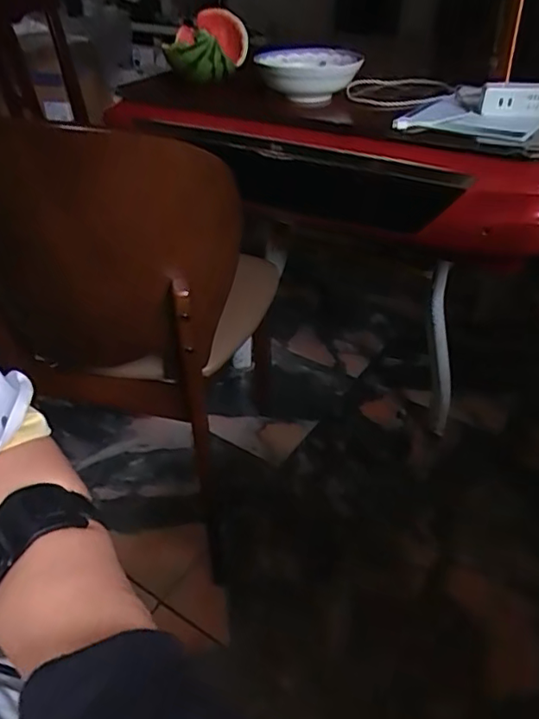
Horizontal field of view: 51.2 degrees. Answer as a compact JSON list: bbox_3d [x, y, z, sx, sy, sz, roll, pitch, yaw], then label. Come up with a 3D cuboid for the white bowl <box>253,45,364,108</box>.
[{"bbox_3d":[0.073,-0.532,1.052,0.185,0.073,0.185,0,37,4],"label":"white bowl"}]

